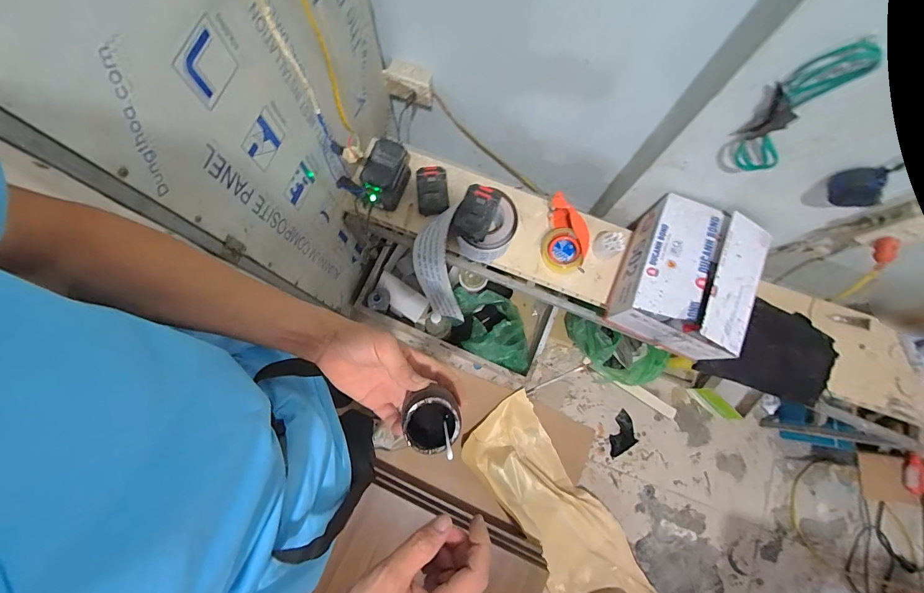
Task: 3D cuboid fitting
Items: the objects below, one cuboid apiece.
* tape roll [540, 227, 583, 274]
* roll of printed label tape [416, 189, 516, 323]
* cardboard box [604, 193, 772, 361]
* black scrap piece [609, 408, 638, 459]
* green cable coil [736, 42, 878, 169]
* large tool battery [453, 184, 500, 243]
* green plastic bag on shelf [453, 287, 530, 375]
[{"bbox_3d":[0.231,-0.105,0.913,0.082,0.050,0.097,-13,78,-4],"label":"tape roll"},{"bbox_3d":[-0.012,-0.103,0.985,0.188,0.351,0.255,37,79,7],"label":"roll of printed label tape"},{"bbox_3d":[0.478,-0.038,0.832,0.229,0.170,0.267,25,78,5],"label":"cardboard box"},{"bbox_3d":[0.553,0.478,1.365,0.107,0.010,0.137,-16,78,-5],"label":"black scrap piece"},{"bbox_3d":[0.476,-0.254,0.558,0.088,0.239,0.027,30,78,6],"label":"green cable coil"},{"bbox_3d":[0.031,-0.181,0.832,0.077,0.042,0.115,21,78,4],"label":"large tool battery"},{"bbox_3d":[0.097,0.113,1.281,0.216,0.181,0.284,-5,77,-2],"label":"green plastic bag on shelf"}]

